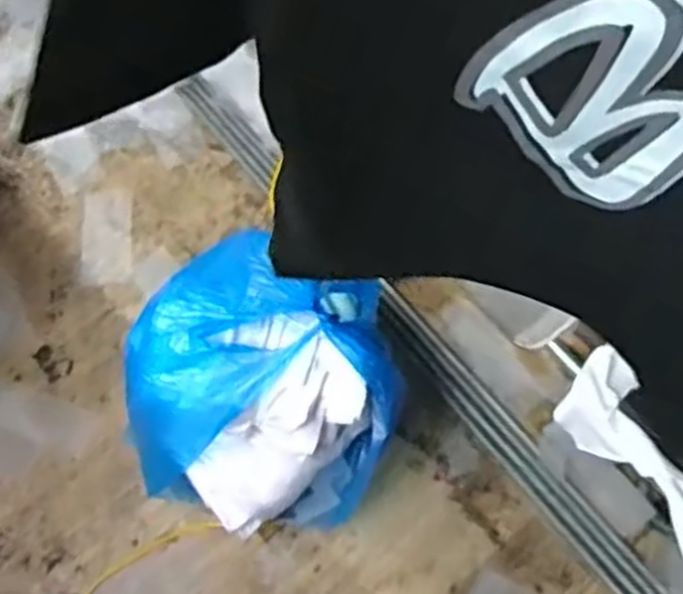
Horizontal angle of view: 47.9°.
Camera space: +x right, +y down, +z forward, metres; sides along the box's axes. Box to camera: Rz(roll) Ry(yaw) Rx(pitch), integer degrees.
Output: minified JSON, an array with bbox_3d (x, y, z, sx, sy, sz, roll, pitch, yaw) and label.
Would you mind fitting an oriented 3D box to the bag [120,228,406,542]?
[{"bbox_3d":[-0.156,0.165,1.452,0.510,0.411,0.486,12,66,7],"label":"bag"}]

